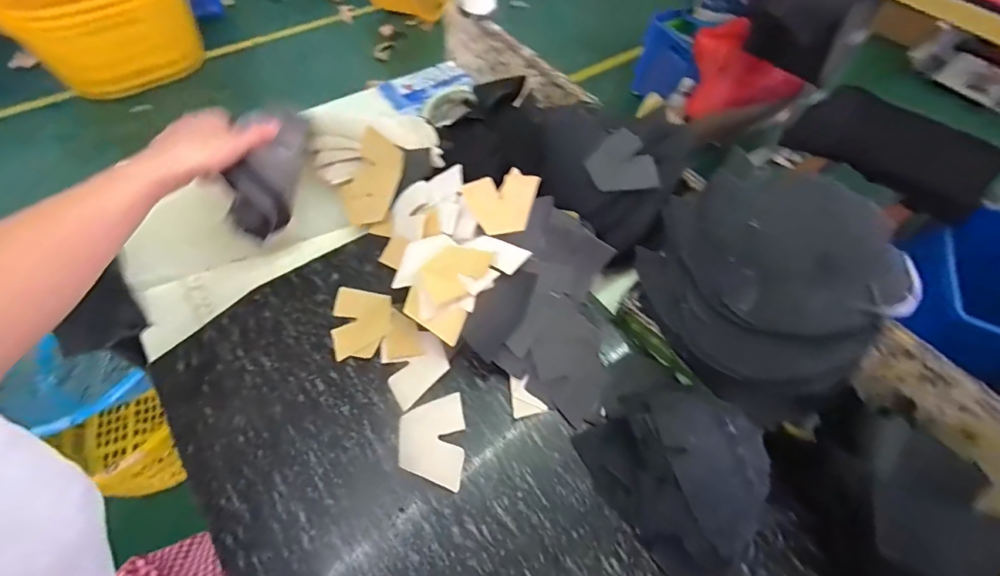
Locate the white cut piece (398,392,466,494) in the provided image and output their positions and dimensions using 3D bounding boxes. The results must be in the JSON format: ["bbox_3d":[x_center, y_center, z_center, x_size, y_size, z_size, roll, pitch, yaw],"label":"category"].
[{"bbox_3d":[-0.060,0.134,0.379,0.055,0.004,0.077,-2,59,-5],"label":"white cut piece"}]

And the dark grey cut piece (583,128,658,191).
[{"bbox_3d":[0.124,-0.128,0.451,0.060,0.004,0.074,-25,66,9],"label":"dark grey cut piece"}]

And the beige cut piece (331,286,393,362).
[{"bbox_3d":[-0.139,0.032,0.440,0.059,0.008,0.077,-5,59,-6],"label":"beige cut piece"}]

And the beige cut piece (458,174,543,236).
[{"bbox_3d":[0.004,-0.088,0.463,0.079,0.011,0.057,-11,98,-6],"label":"beige cut piece"}]

